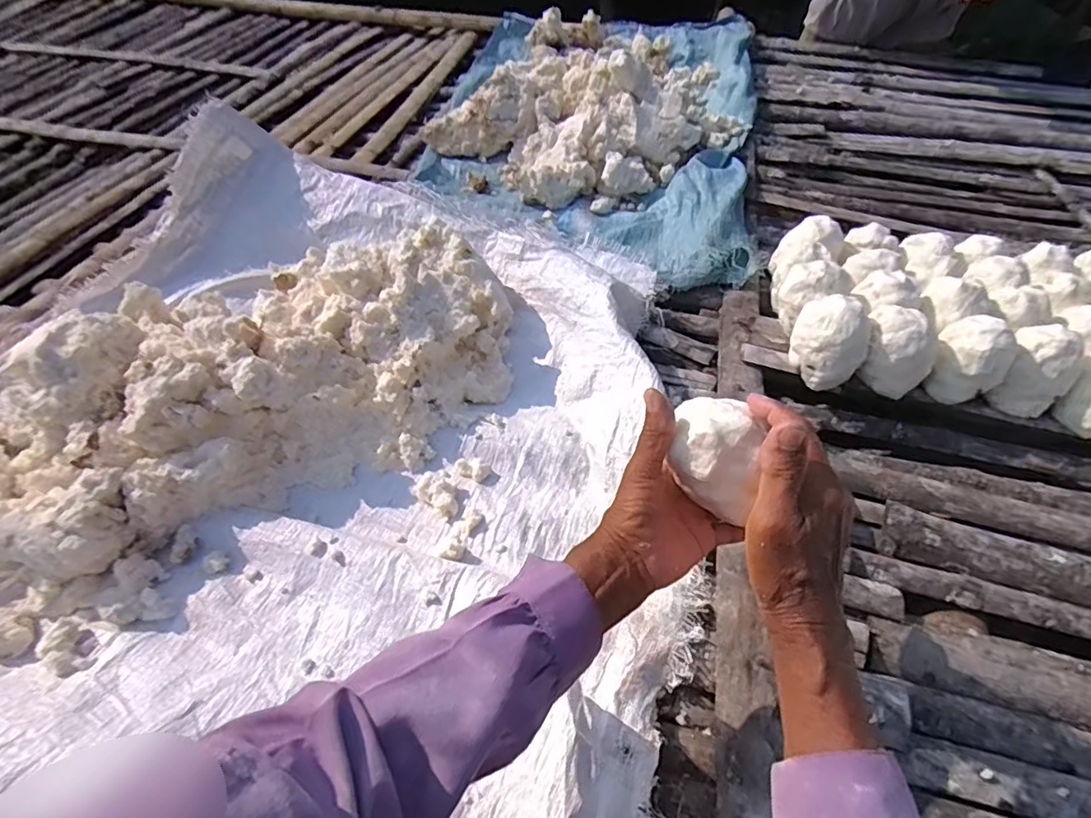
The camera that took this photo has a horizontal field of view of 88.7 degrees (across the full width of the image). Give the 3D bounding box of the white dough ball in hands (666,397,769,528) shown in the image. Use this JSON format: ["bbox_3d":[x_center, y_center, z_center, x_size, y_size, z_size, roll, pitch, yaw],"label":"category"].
[{"bbox_3d":[0.120,0.031,0.407,0.056,0.070,0.068,8,52,8],"label":"white dough ball in hands"}]

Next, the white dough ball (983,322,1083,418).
[{"bbox_3d":[0.592,-0.046,0.673,0.069,0.093,0.072,-1,51,1],"label":"white dough ball"}]

